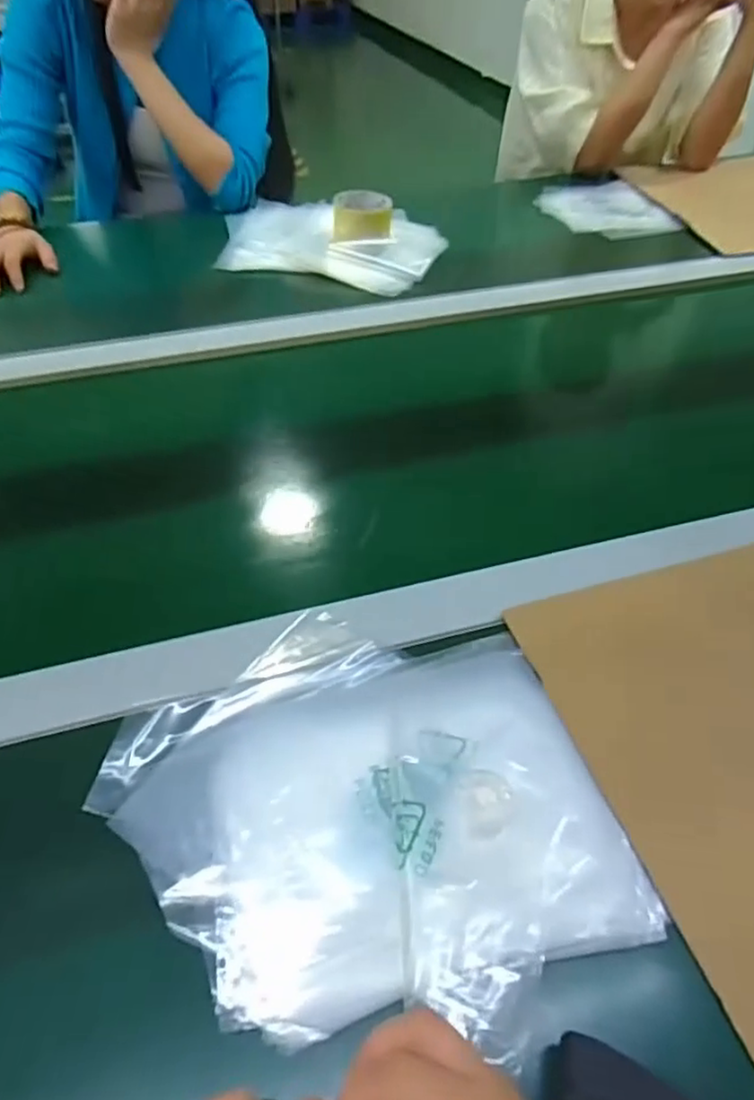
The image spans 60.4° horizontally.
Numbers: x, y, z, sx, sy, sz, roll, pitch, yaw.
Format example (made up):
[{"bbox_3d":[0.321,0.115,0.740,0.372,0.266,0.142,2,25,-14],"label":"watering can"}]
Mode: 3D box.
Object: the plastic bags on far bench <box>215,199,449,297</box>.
[{"bbox_3d":[-0.070,-0.450,0.937,0.323,0.033,0.220,11,47,11],"label":"plastic bags on far bench"}]

